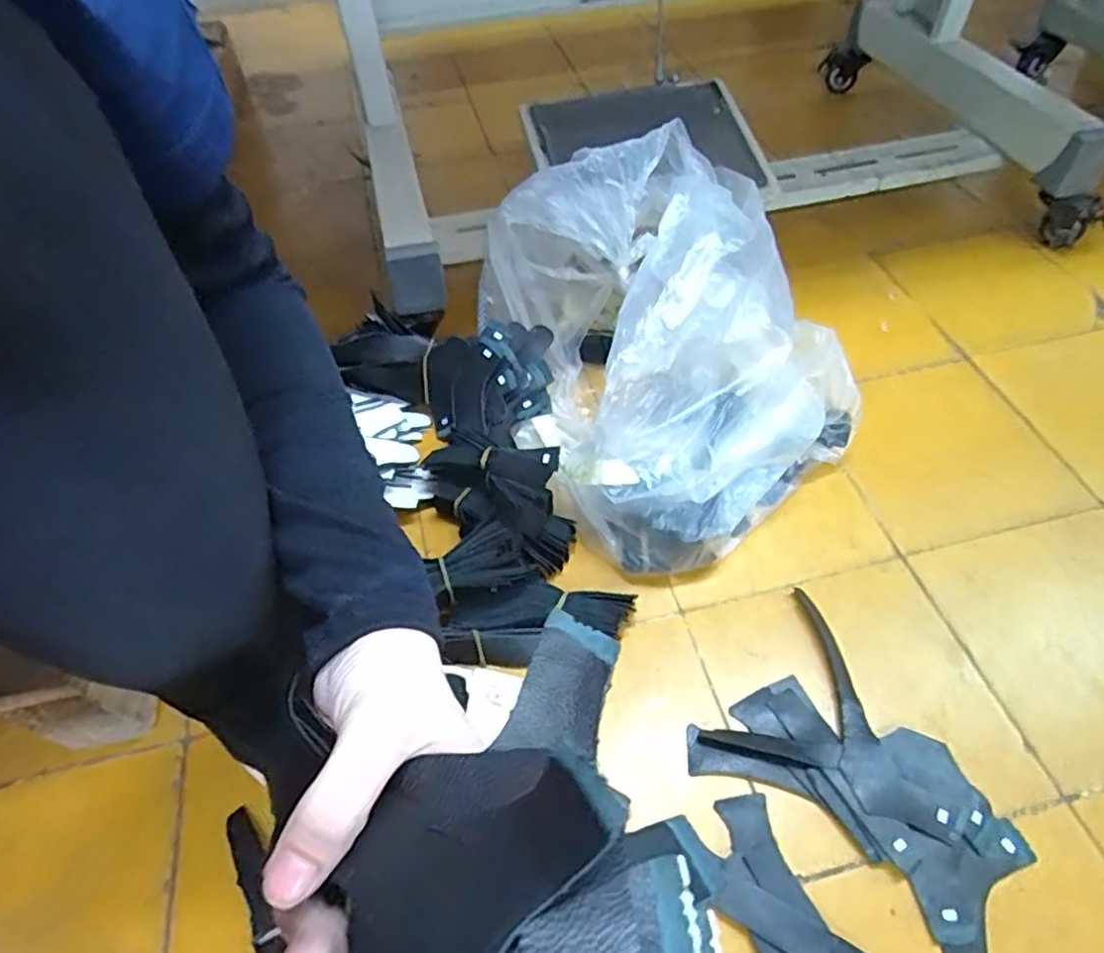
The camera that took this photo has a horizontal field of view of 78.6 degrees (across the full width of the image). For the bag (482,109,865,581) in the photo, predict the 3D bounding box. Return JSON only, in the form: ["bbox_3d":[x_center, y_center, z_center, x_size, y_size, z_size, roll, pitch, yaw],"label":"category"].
[{"bbox_3d":[0.089,-0.129,0.610,0.262,0.193,0.353,-25,55,-15],"label":"bag"}]

